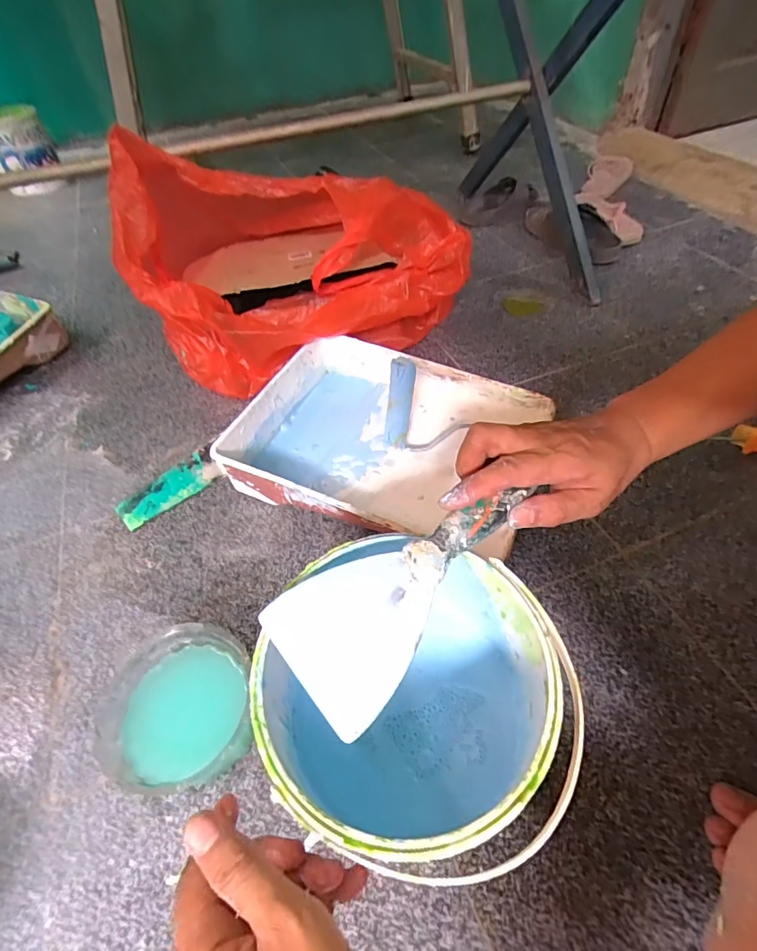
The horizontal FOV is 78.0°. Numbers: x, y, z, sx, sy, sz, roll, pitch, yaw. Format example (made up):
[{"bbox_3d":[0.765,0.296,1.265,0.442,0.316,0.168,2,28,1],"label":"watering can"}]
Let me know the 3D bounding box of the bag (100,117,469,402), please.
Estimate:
[{"bbox_3d":[-0.149,-0.369,0.760,0.466,0.279,0.409,-22,52,-14],"label":"bag"}]

